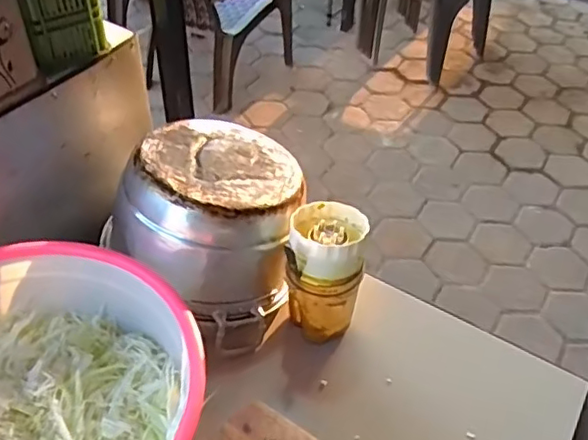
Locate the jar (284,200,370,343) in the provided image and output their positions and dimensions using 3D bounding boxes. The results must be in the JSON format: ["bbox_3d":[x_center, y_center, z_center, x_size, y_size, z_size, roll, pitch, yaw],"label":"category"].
[{"bbox_3d":[0.035,0.059,0.699,0.080,0.153,0.095,5,45,3],"label":"jar"}]

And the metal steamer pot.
[{"bbox_3d":[-0.087,-0.001,0.734,0.206,0.183,0.209,1,45,-1],"label":"metal steamer pot"}]

